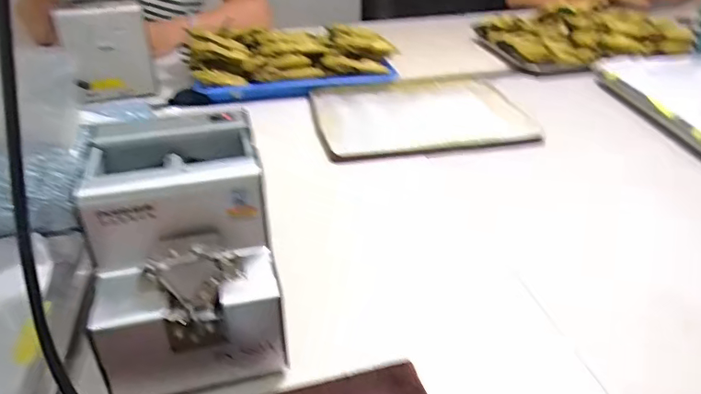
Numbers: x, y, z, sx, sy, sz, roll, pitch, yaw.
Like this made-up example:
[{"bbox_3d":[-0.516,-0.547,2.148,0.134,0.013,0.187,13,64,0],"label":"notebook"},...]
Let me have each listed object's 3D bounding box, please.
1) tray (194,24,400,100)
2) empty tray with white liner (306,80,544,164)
[{"bbox_3d":[-0.105,-0.237,0.917,0.334,0.079,0.182,-10,33,-14],"label":"tray"},{"bbox_3d":[0.101,-0.124,0.811,0.302,0.020,0.246,-6,33,-7],"label":"empty tray with white liner"}]

